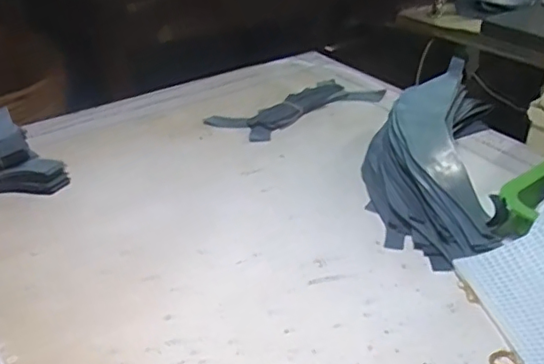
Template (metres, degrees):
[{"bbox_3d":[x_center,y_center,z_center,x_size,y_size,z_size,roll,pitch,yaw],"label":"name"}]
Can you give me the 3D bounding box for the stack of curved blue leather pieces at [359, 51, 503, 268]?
[{"bbox_3d":[0.192,-0.042,0.701,0.146,0.065,0.370,9,33,12],"label":"stack of curved blue leather pieces"}]

